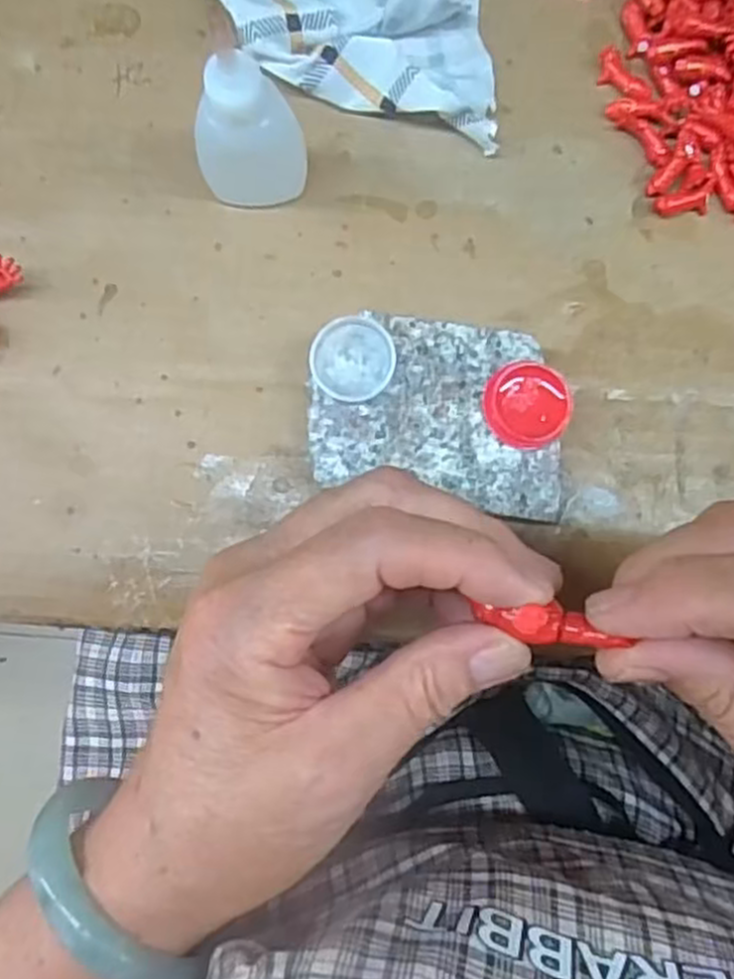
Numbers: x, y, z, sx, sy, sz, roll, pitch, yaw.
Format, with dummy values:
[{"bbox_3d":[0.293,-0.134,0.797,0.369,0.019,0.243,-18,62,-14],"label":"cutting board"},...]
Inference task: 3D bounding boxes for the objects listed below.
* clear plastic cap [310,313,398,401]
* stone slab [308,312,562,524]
[{"bbox_3d":[-0.005,-0.042,0.248,0.026,0.004,0.027,5,91,-4],"label":"clear plastic cap"},{"bbox_3d":[0.024,-0.025,0.259,0.082,0.020,0.058,9,87,0],"label":"stone slab"}]

